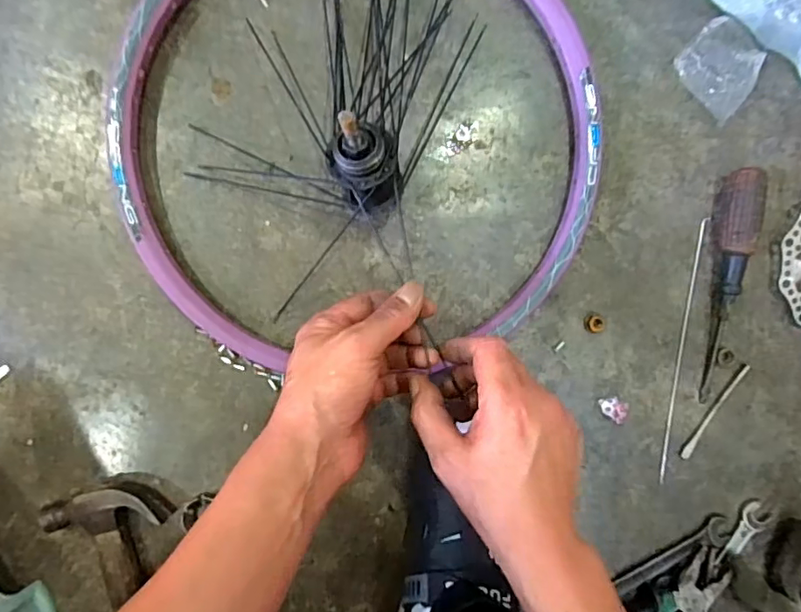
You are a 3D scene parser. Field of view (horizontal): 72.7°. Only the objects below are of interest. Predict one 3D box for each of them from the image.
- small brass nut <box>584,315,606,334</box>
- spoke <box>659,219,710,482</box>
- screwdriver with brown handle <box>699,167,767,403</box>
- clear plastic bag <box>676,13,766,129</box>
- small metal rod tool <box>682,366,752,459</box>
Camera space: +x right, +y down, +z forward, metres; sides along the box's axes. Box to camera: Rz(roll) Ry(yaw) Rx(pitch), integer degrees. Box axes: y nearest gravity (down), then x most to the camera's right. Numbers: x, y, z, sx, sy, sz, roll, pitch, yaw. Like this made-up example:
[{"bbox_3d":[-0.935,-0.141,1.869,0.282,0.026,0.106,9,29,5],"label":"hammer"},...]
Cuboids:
[{"bbox_3d":[0.180,0.017,0.503,0.019,0.006,0.016,5,94,-3],"label":"small brass nut"},{"bbox_3d":[0.266,0.044,0.514,0.010,0.004,0.251,8,94,-3],"label":"spoke"},{"bbox_3d":[0.300,-0.017,0.495,0.028,0.032,0.209,5,94,-3],"label":"screwdriver with brown handle"},{"bbox_3d":[0.285,-0.212,0.487,0.068,0.022,0.075,37,92,-5],"label":"clear plastic bag"},{"bbox_3d":[0.295,0.100,0.511,0.008,0.006,0.104,32,92,-5],"label":"small metal rod tool"}]

